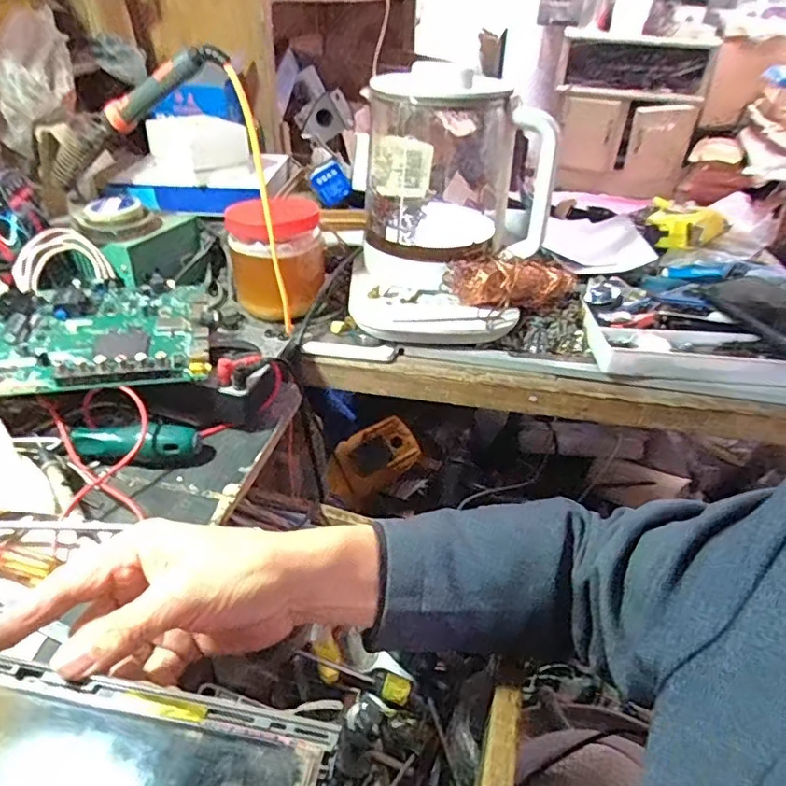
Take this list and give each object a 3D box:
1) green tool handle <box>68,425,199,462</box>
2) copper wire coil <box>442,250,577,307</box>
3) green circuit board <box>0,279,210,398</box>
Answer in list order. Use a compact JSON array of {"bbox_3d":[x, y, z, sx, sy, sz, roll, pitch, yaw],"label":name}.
[{"bbox_3d":[-0.199,0.039,0.450,0.090,0.022,0.026,1,37,2],"label":"green tool handle"},{"bbox_3d":[0.118,-0.113,0.583,0.132,0.044,0.045,-6,37,-12],"label":"copper wire coil"},{"bbox_3d":[-0.260,-0.059,0.494,0.192,0.018,0.172,-6,38,-15],"label":"green circuit board"}]

